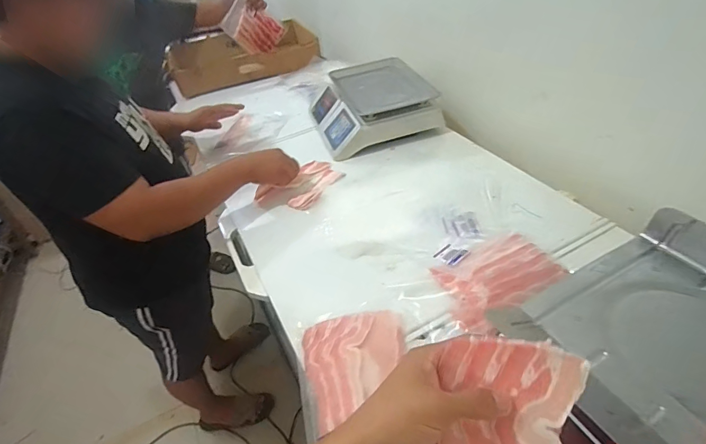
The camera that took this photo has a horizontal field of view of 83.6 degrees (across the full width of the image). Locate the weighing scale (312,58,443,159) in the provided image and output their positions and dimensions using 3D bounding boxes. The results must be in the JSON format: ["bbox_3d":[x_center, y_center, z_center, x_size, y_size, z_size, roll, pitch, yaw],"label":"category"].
[{"bbox_3d":[0.048,-0.351,1.162,0.324,0.138,0.322,-17,41,-7],"label":"weighing scale"}]

